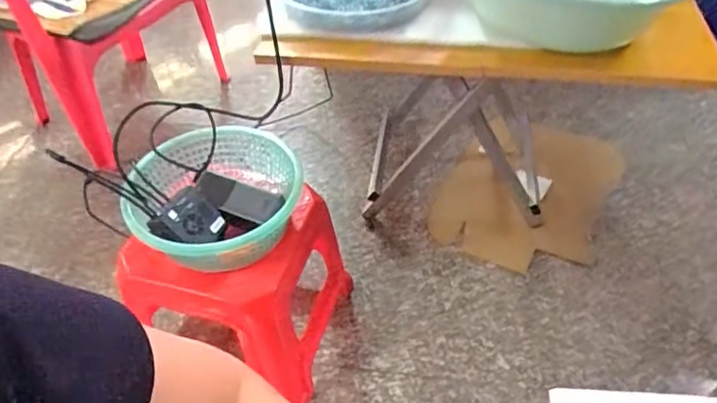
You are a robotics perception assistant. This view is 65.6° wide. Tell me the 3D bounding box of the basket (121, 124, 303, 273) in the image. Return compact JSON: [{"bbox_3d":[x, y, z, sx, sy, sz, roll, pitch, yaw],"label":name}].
[{"bbox_3d":[-0.202,0.000,0.813,0.228,0.091,0.244,-9,47,-5],"label":"basket"}]

